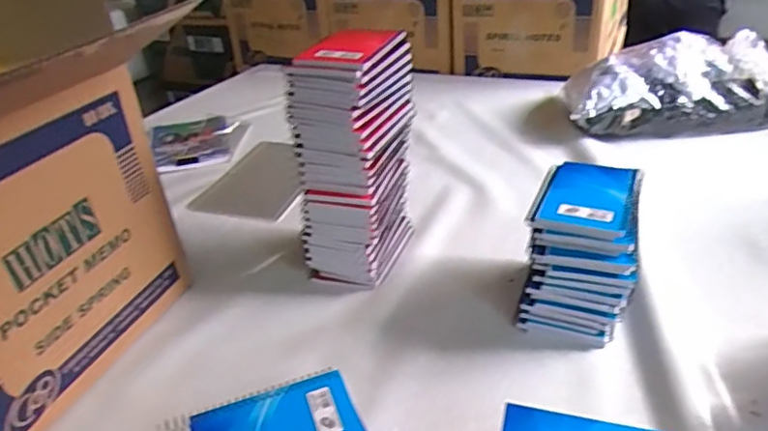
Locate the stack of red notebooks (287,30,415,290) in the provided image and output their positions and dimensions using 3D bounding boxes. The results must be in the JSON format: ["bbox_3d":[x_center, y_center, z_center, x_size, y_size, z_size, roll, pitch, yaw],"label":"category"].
[{"bbox_3d":[-0.031,-0.061,0.663,0.094,0.280,0.145,12,35,26],"label":"stack of red notebooks"}]

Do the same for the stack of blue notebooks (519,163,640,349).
[{"bbox_3d":[0.216,0.038,0.593,0.105,0.139,0.135,11,34,24],"label":"stack of blue notebooks"}]

